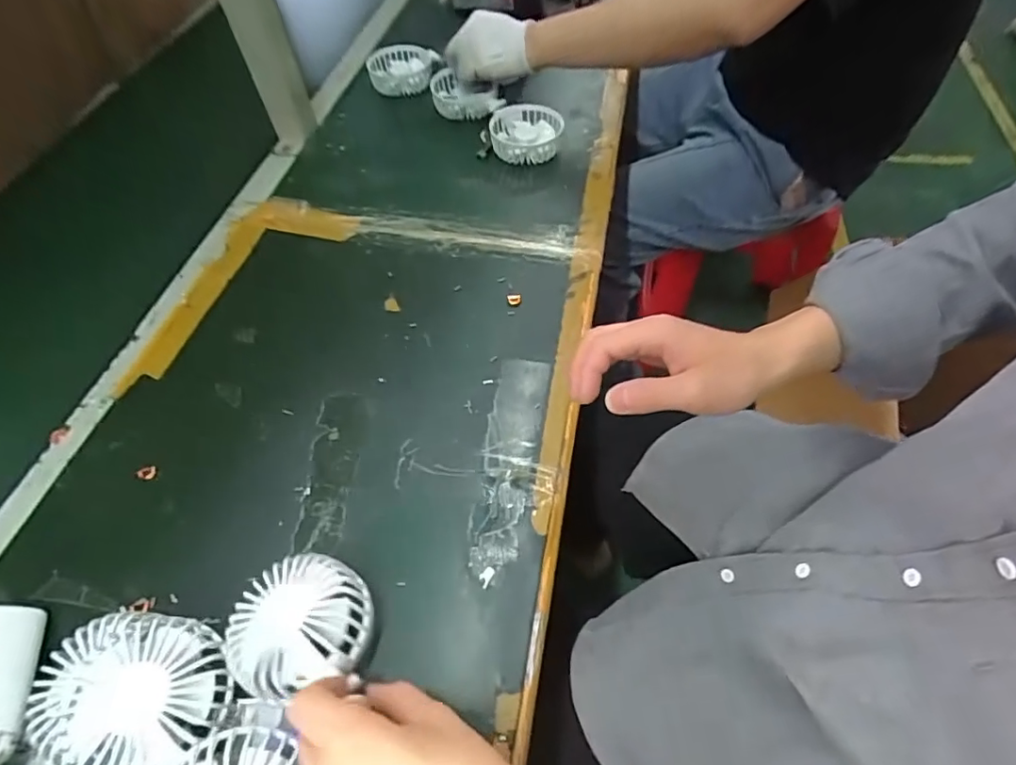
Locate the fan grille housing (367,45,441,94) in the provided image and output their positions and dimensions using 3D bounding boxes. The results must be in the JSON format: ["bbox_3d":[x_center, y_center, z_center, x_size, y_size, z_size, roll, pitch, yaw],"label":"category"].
[{"bbox_3d":[-0.155,-0.463,0.807,0.108,0.035,0.100,-14,56,-5],"label":"fan grille housing"}]

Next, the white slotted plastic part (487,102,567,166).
[{"bbox_3d":[0.023,-0.315,0.694,0.092,0.034,0.090,-1,56,2],"label":"white slotted plastic part"}]

